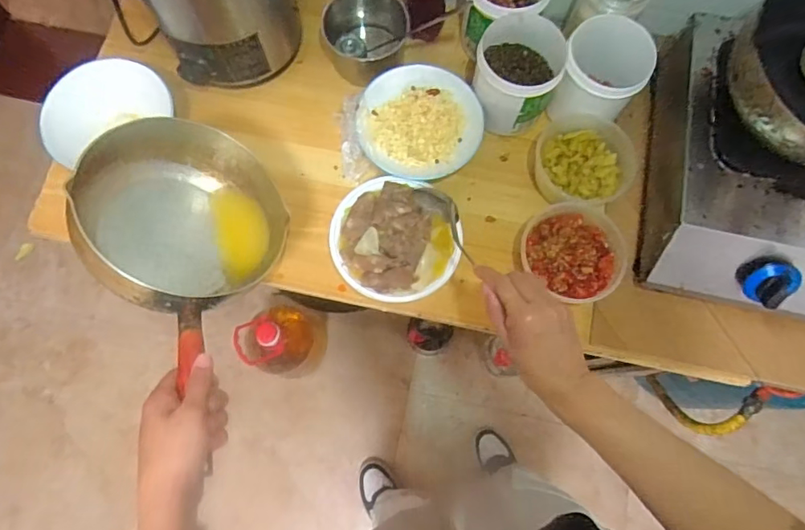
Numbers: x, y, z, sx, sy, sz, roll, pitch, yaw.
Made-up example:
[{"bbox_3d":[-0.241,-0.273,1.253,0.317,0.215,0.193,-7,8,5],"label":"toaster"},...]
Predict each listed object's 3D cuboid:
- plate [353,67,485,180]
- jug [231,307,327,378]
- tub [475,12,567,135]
[{"bbox_3d":[0.023,-0.193,0.720,0.166,0.034,0.159,-7,75,-3],"label":"plate"},{"bbox_3d":[-0.270,0.169,1.221,0.144,0.312,0.166,8,75,1],"label":"jug"},{"bbox_3d":[0.150,-0.252,0.704,0.104,0.103,0.113,0,75,-1],"label":"tub"}]

